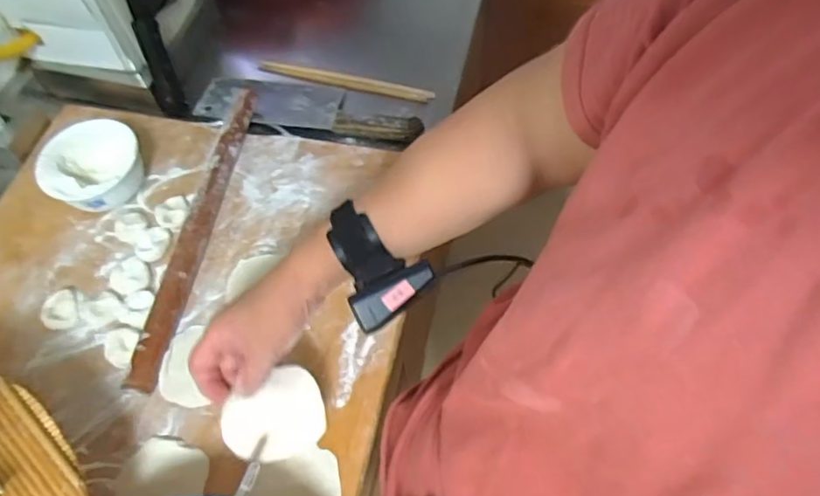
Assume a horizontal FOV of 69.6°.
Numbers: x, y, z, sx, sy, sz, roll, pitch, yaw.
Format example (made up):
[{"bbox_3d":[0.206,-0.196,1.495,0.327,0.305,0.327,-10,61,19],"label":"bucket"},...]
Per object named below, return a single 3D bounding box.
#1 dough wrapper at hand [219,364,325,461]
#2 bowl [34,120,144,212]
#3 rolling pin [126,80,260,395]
[{"bbox_3d":[-0.109,0.137,0.476,0.078,0.068,0.015,-22,17,-9],"label":"dough wrapper at hand"},{"bbox_3d":[-0.344,-0.084,0.651,0.098,0.065,0.099,-10,60,-3],"label":"bowl"},{"bbox_3d":[-0.223,-0.025,0.632,0.022,0.032,0.366,6,61,6],"label":"rolling pin"}]

